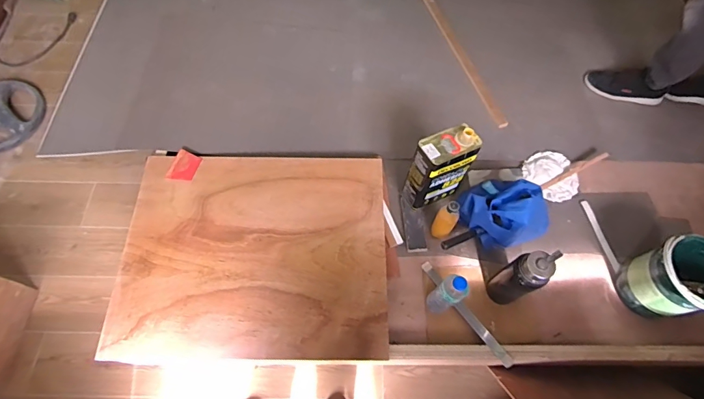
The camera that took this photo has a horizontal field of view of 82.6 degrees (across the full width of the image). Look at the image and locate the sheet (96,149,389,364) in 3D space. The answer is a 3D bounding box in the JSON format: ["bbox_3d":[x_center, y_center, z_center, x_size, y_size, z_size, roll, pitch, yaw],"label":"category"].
[{"bbox_3d":[-0.270,0.137,1.138,0.730,0.032,0.601,1,64,0],"label":"sheet"}]

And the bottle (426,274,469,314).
[{"bbox_3d":[0.236,0.242,1.006,0.055,0.206,0.060,0,65,0],"label":"bottle"}]

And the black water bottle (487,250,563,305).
[{"bbox_3d":[0.427,0.193,1.001,0.088,0.250,0.083,-22,66,-10],"label":"black water bottle"}]

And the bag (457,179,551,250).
[{"bbox_3d":[0.424,0.029,1.129,0.205,0.164,0.227,-32,68,-15],"label":"bag"}]

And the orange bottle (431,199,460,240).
[{"bbox_3d":[0.261,0.055,1.107,0.058,0.162,0.062,0,64,0],"label":"orange bottle"}]

